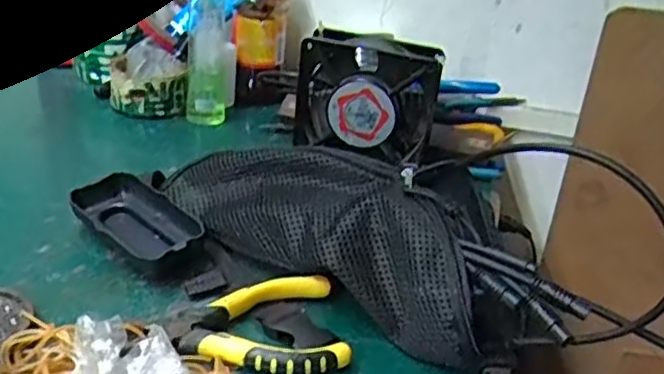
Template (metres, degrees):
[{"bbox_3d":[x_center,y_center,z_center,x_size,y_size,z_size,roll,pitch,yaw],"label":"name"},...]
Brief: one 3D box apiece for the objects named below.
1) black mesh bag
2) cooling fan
[{"bbox_3d":[-0.004,0.030,0.449,0.249,0.091,0.063,23,30,30],"label":"black mesh bag"},{"bbox_3d":[0.033,-0.078,0.589,0.115,0.101,0.051,17,29,19],"label":"cooling fan"}]

